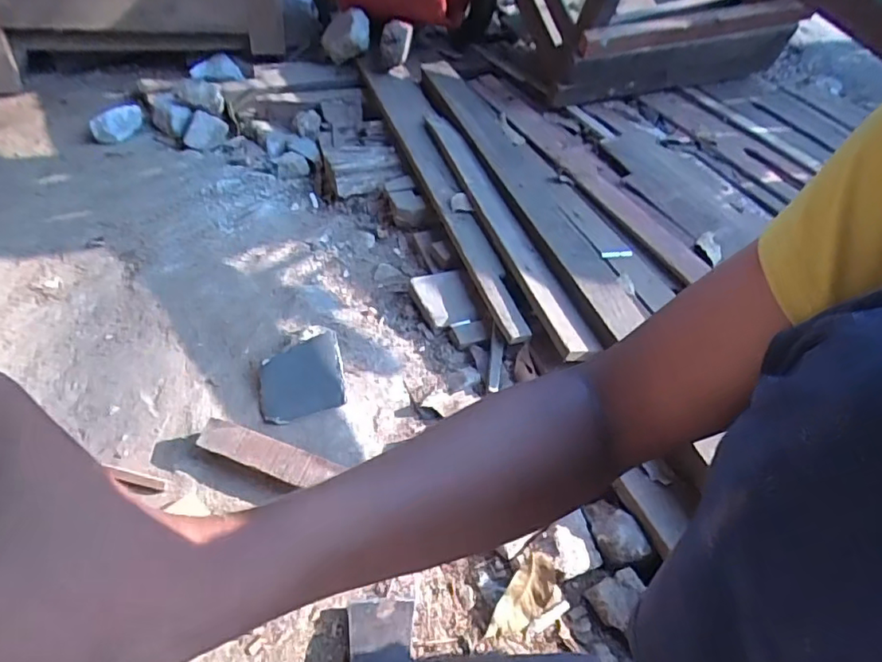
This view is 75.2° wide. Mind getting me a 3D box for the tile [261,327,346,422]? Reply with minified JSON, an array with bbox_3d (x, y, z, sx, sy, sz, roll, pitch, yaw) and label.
[{"bbox_3d":[-0.196,0.064,0.802,0.114,0.012,0.138,-10,46,-8],"label":"tile"}]

